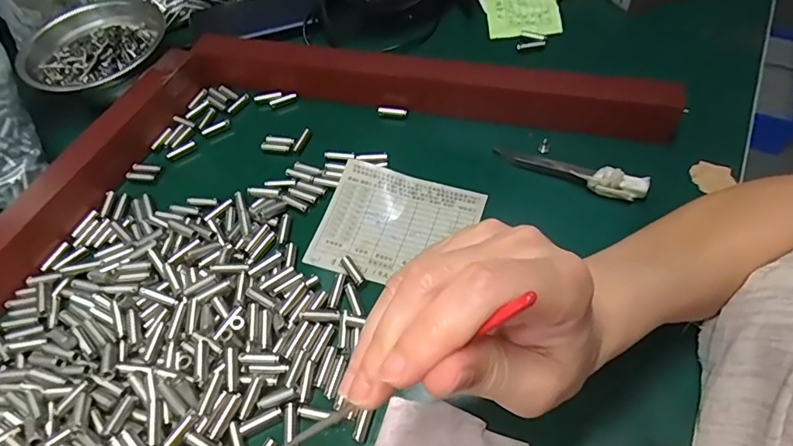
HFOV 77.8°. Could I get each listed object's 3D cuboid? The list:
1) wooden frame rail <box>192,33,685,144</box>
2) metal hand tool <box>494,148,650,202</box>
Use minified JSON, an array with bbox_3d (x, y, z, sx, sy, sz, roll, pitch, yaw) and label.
[{"bbox_3d":[0.017,-0.117,0.396,0.378,0.052,0.028,12,56,12],"label":"wooden frame rail"},{"bbox_3d":[0.121,-0.039,0.346,0.104,0.015,0.014,20,58,17],"label":"metal hand tool"}]

